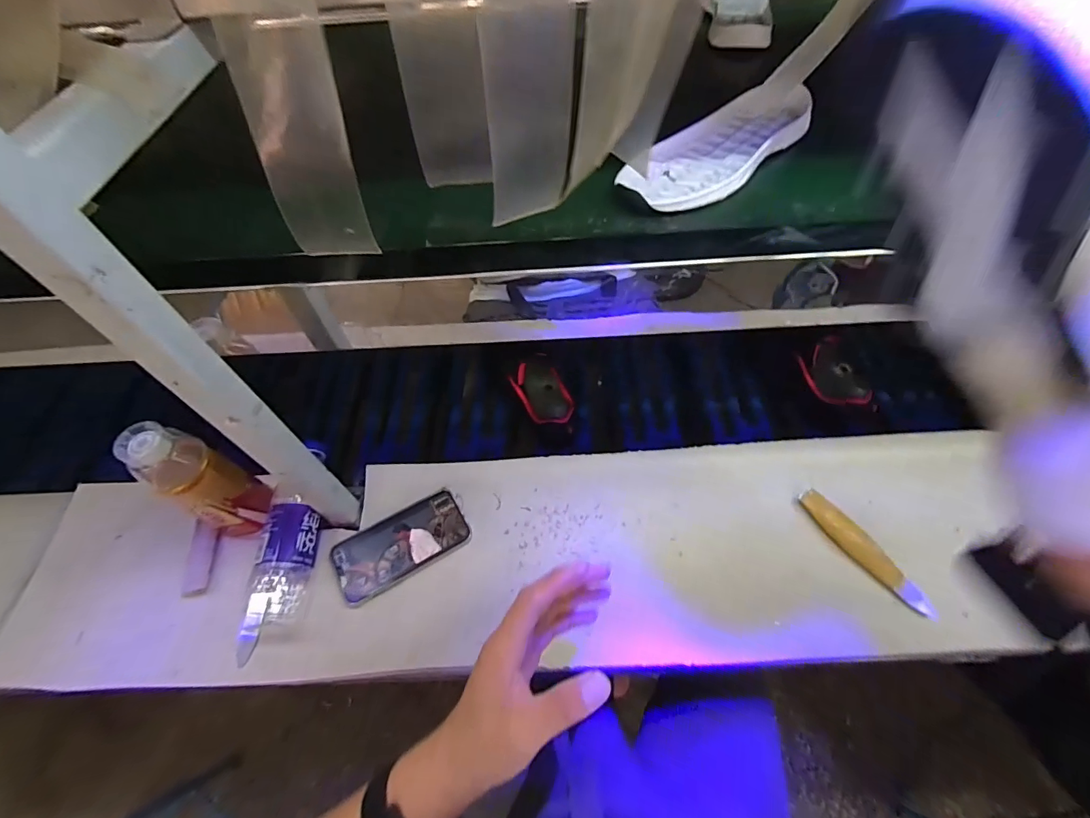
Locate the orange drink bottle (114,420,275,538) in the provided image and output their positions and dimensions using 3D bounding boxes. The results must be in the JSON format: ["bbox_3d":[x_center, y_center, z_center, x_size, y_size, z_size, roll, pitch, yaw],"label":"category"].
[{"bbox_3d":[-0.385,0.086,0.524,0.074,0.179,0.066,26,61,19],"label":"orange drink bottle"}]

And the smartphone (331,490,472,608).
[{"bbox_3d":[-0.178,0.168,0.573,0.160,0.013,0.082,-27,59,-15],"label":"smartphone"}]

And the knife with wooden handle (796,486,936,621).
[{"bbox_3d":[0.369,0.165,0.532,0.032,0.020,0.168,-28,59,-15],"label":"knife with wooden handle"}]

